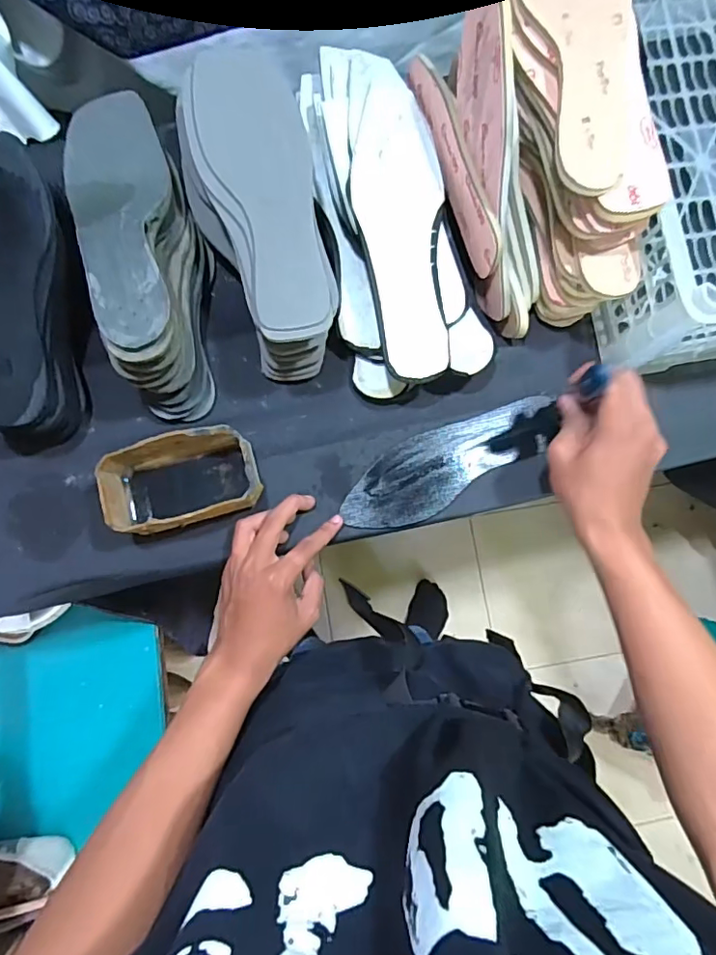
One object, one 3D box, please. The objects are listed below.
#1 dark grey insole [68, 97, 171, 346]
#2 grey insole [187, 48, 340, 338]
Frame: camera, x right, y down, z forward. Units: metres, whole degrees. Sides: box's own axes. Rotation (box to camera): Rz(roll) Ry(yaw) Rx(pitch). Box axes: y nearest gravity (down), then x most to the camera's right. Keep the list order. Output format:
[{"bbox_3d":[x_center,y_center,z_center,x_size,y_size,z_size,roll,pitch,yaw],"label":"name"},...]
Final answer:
[{"bbox_3d":[-0.196,-0.210,0.443,0.079,0.032,0.231,-11,73,-4],"label":"dark grey insole"},{"bbox_3d":[-0.080,-0.233,0.452,0.091,0.019,0.241,-12,88,-4],"label":"grey insole"}]

